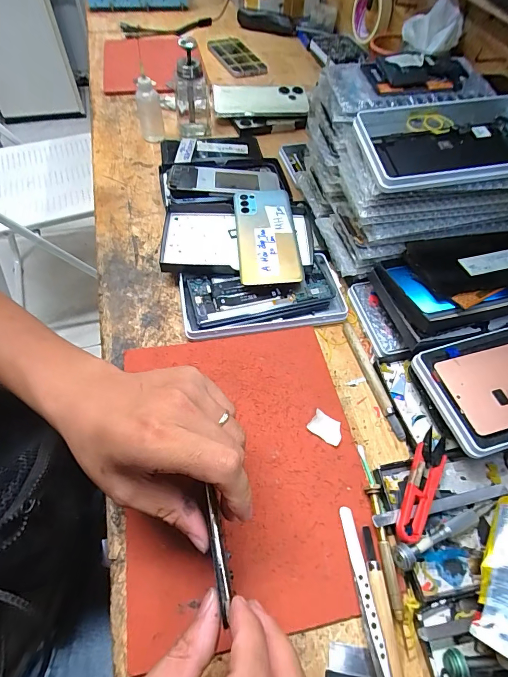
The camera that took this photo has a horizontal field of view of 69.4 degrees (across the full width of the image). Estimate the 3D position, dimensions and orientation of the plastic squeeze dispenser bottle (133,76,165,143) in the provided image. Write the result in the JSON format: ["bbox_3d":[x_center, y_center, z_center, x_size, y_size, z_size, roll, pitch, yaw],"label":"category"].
[{"bbox_3d":[-0.167,-0.366,0.582,0.037,0.088,0.045,-11,59,-9],"label":"plastic squeeze dispenser bottle"}]

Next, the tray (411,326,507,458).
[{"bbox_3d":[0.257,0.038,0.345,0.189,0.024,0.104,-14,59,-8],"label":"tray"}]

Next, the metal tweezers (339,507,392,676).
[{"bbox_3d":[0.082,0.190,0.265,0.010,0.016,0.123,-4,57,-5],"label":"metal tweezers"}]

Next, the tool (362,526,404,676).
[{"bbox_3d":[0.094,0.206,0.256,0.014,0.015,0.130,-2,57,-4],"label":"tool"}]

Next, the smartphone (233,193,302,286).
[{"bbox_3d":[0.014,-0.126,0.447,0.069,0.008,0.147,-4,64,-1],"label":"smartphone"}]

